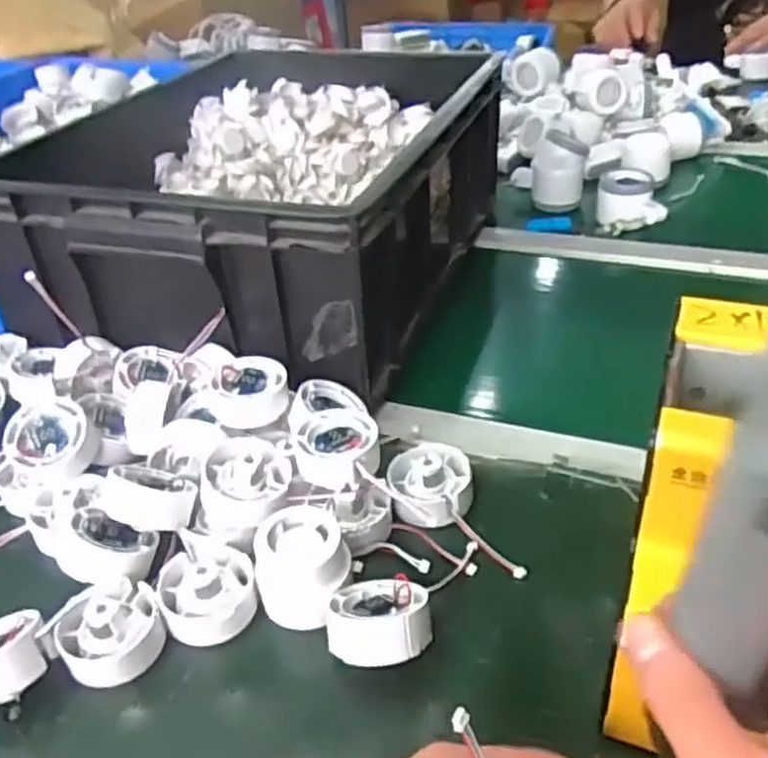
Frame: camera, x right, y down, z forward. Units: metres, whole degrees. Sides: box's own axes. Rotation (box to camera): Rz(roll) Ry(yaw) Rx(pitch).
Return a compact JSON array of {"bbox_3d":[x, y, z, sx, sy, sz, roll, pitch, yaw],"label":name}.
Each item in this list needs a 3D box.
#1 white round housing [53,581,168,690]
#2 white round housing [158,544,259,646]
[{"bbox_3d":[-0.148,0.139,0.417,0.050,0.028,0.055,-2,35,2],"label":"white round housing"},{"bbox_3d":[-0.102,0.121,0.436,0.053,0.023,0.063,-12,36,-12],"label":"white round housing"}]

